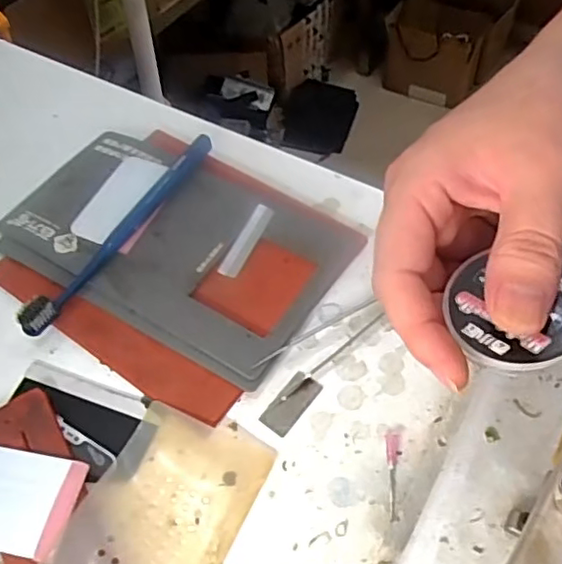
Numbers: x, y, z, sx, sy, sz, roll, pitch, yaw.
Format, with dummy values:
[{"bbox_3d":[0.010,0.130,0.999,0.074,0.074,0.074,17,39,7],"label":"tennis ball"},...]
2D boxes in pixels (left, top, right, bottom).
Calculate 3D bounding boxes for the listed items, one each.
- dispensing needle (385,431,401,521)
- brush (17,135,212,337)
[{"bbox_3d":[0.060,0.102,0.329,0.008,0.004,0.048,2,55,4],"label":"dispensing needle"},{"bbox_3d":[-0.105,-0.035,0.420,0.017,0.023,0.187,26,60,19],"label":"brush"}]

